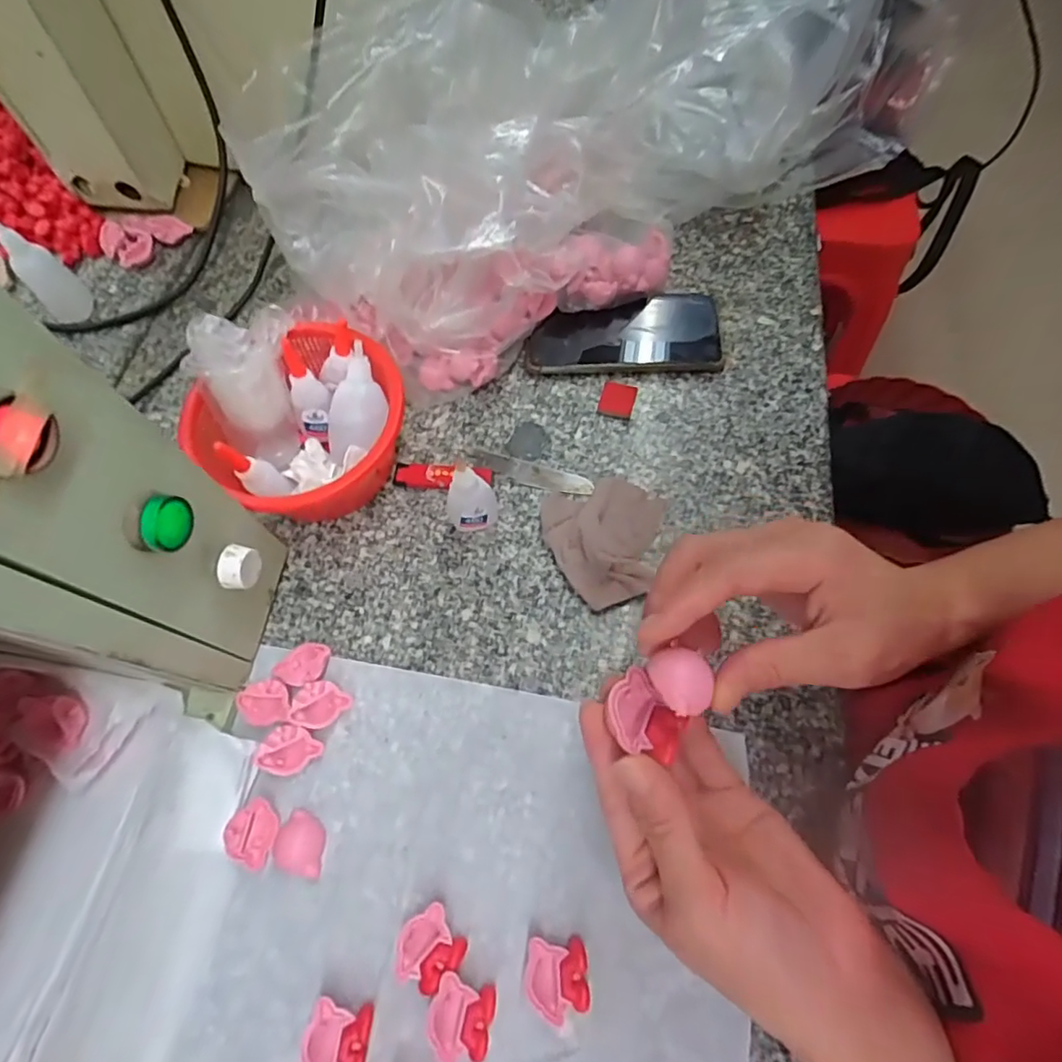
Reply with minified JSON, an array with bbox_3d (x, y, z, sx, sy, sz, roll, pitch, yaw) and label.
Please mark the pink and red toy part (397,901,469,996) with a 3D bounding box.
[{"bbox_3d":[-0.056,0.228,0.315,0.035,0.015,0.033,-36,69,-14],"label":"pink and red toy part"}]

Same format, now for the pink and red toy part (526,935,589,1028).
[{"bbox_3d":[0.014,0.239,0.309,0.032,0.015,0.035,-1,65,2],"label":"pink and red toy part"}]

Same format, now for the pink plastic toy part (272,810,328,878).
[{"bbox_3d":[-0.137,0.185,0.344,0.030,0.006,0.033,7,65,5],"label":"pink plastic toy part"}]

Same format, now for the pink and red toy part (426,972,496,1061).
[{"bbox_3d":[-0.037,0.255,0.302,0.032,0.013,0.036,11,66,7],"label":"pink and red toy part"}]

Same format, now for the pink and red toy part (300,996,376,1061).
[{"bbox_3d":[-0.100,0.266,0.302,0.033,0.016,0.034,8,66,6],"label":"pink and red toy part"}]

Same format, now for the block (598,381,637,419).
[{"bbox_3d":[0.070,-0.107,0.468,0.027,0.005,0.031,14,66,9],"label":"block"}]

